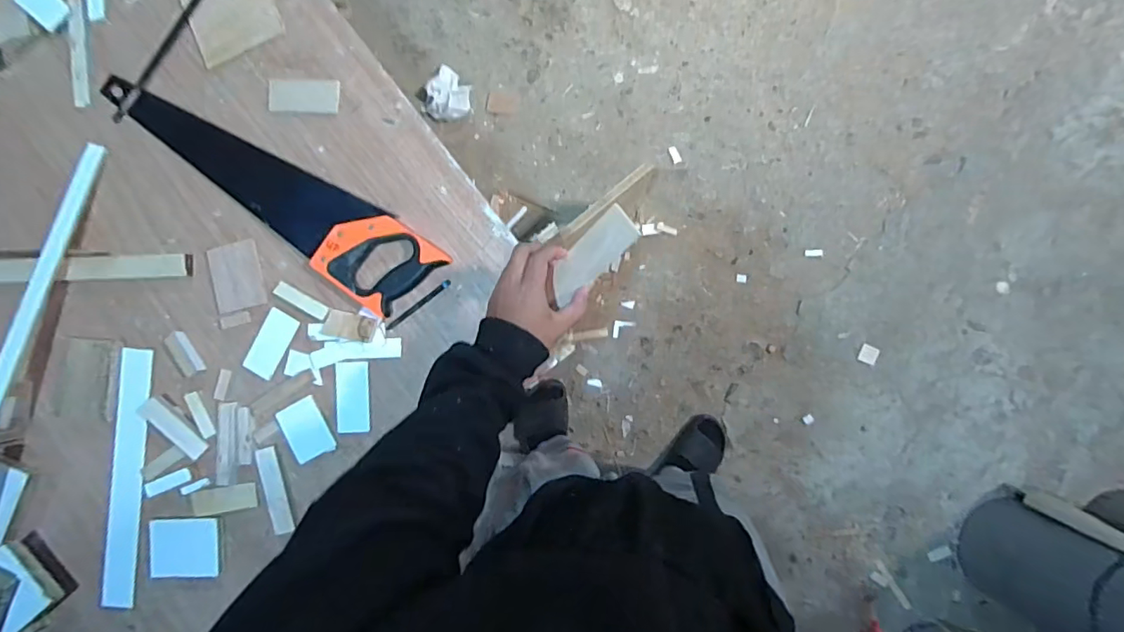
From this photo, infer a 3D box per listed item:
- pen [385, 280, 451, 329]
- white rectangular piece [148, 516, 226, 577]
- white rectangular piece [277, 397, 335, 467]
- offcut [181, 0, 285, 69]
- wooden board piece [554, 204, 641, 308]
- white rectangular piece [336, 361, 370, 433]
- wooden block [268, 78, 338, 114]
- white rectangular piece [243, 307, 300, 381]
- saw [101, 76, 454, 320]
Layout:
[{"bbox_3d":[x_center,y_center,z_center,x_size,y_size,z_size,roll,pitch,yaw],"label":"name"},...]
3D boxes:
[{"bbox_3d":[-0.184,-0.014,0.708,0.100,0.005,0.010,-39,86,1],"label":"pen"},{"bbox_3d":[-0.491,0.307,0.721,0.100,0.018,0.081,-4,88,4],"label":"white rectangular piece"},{"bbox_3d":[-0.334,0.149,0.712,0.056,0.007,0.075,-29,86,3],"label":"white rectangular piece"},{"bbox_3d":[-0.449,-0.416,0.735,0.118,0.011,0.128,-21,87,3],"label":"offcut"},{"bbox_3d":[0.031,-0.063,0.588,0.044,0.011,0.117,46,112,4],"label":"wooden board piece"},{"bbox_3d":[-0.272,0.105,0.709,0.045,0.004,0.091,-4,88,4],"label":"white rectangular piece"},{"bbox_3d":[-0.342,-0.292,0.724,0.096,0.009,0.043,4,88,5],"label":"wooden block"},{"bbox_3d":[-0.382,0.036,0.718,0.044,0.004,0.087,29,90,5],"label":"white rectangular piece"},{"bbox_3d":[-0.391,-0.177,0.718,0.509,0.024,0.112,34,91,5],"label":"saw"}]

